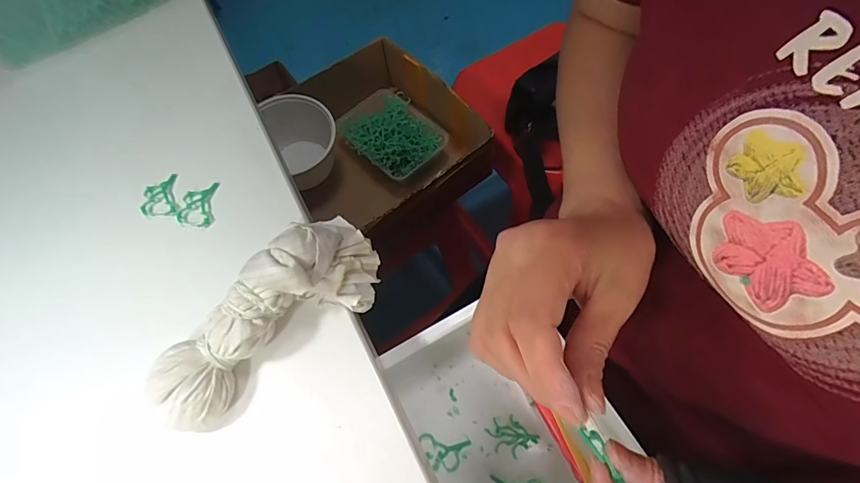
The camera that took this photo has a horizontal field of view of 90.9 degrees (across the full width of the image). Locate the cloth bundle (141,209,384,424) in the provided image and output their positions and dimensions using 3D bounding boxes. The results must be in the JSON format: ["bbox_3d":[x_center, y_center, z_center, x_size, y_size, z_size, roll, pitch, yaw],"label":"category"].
[{"bbox_3d":[-0.099,0.046,0.261,0.057,0.051,0.155,39,72,22],"label":"cloth bundle"}]

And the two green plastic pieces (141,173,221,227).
[{"bbox_3d":[-0.199,-0.035,0.340,0.068,0.008,0.040,13,64,10],"label":"two green plastic pieces"}]

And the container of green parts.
[{"bbox_3d":[-0.060,-0.163,0.661,0.121,0.044,0.159,-37,64,-13],"label":"container of green parts"}]

